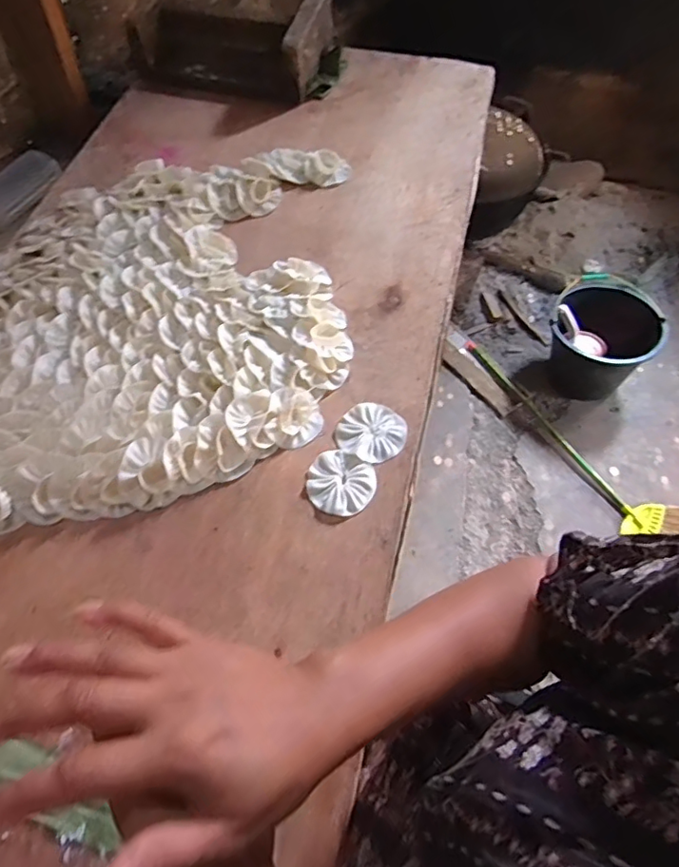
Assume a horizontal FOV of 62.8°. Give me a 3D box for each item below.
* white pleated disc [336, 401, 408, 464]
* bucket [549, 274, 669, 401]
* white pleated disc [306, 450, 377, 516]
[{"bbox_3d":[0.039,-0.004,0.649,0.077,0.004,0.077,0,60,0],"label":"white pleated disc"},{"bbox_3d":[0.822,-0.304,1.769,0.308,0.261,0.343,32,64,17],"label":"bucket"},{"bbox_3d":[0.002,0.054,0.616,0.073,0.004,0.073,0,60,0],"label":"white pleated disc"}]

